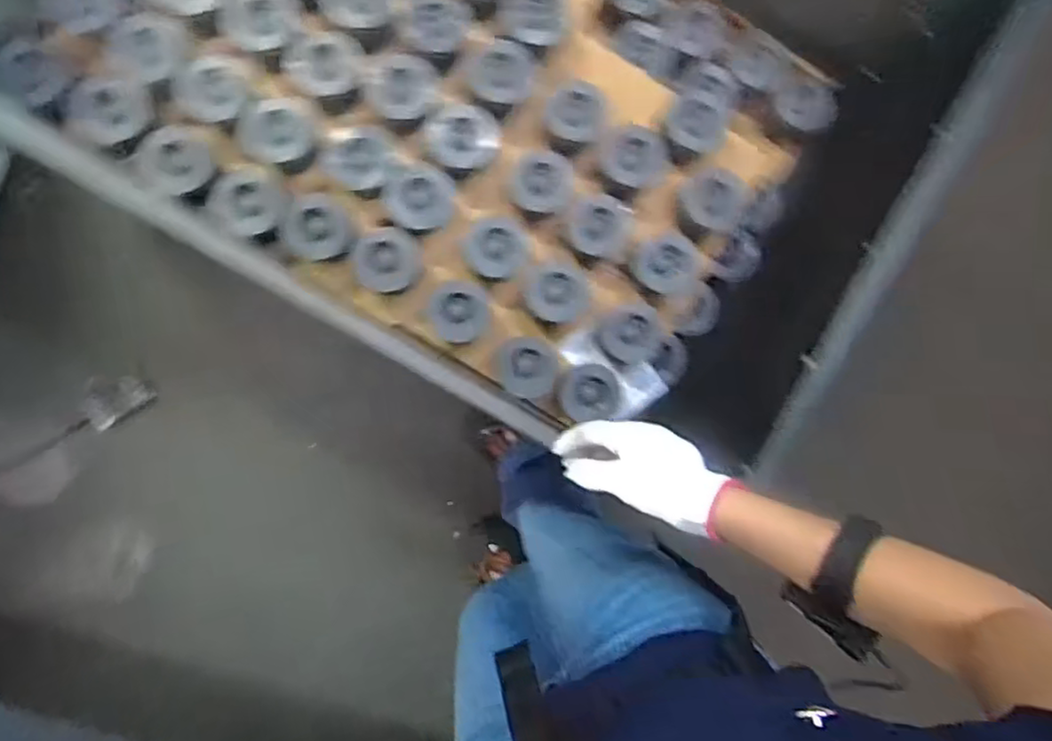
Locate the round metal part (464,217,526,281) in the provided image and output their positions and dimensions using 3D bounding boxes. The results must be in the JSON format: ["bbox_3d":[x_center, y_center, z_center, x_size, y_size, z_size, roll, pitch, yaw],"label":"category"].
[{"bbox_3d":[-0.043,-0.176,1.015,0.088,0.053,0.081,0,91,-6],"label":"round metal part"}]

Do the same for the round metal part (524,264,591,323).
[{"bbox_3d":[0.051,-0.117,1.025,0.096,0.076,0.088,0,91,-6],"label":"round metal part"}]

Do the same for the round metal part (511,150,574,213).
[{"bbox_3d":[0.023,-0.273,1.022,0.084,0.056,0.078,0,91,-6],"label":"round metal part"}]

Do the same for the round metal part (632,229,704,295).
[{"bbox_3d":[0.208,-0.156,1.055,0.084,0.056,0.104,-45,95,-3],"label":"round metal part"}]

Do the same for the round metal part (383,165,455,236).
[{"bbox_3d":[-0.150,-0.246,0.995,0.090,0.043,0.096,0,91,-6],"label":"round metal part"}]

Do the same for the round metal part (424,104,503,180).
[{"bbox_3d":[-0.089,-0.334,1.005,0.092,0.040,0.100,0,91,-6],"label":"round metal part"}]

